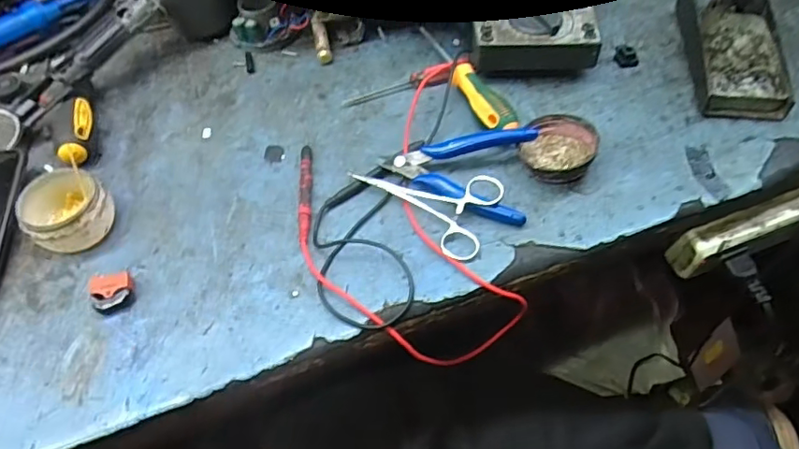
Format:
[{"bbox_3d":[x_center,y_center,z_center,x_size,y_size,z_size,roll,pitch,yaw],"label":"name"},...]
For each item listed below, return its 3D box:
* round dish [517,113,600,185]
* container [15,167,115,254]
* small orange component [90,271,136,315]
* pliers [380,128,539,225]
[{"bbox_3d":[0.127,-0.061,0.457,0.056,0.022,0.063,26,60,22],"label":"round dish"},{"bbox_3d":[-0.259,-0.009,0.441,0.074,0.037,0.061,31,62,24],"label":"container"},{"bbox_3d":[-0.206,0.049,0.407,0.026,0.017,0.025,-13,54,-5],"label":"small orange component"},{"bbox_3d":[0.053,-0.049,0.453,0.112,0.023,0.078,17,57,16],"label":"pliers"}]

